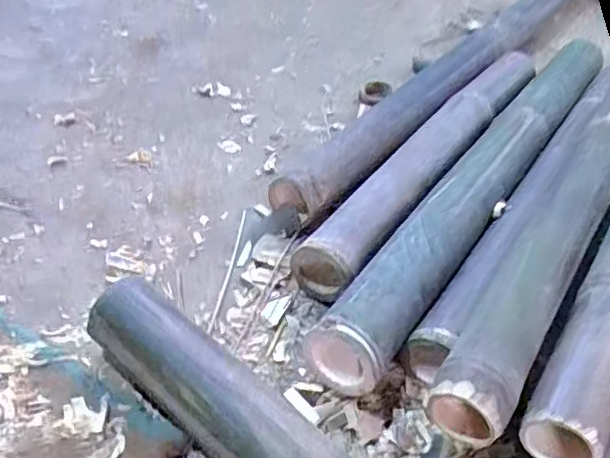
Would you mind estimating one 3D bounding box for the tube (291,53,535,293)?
[{"bbox_3d":[0.184,-0.111,0.894,0.082,0.062,0.603,29,49,20],"label":"tube"}]

